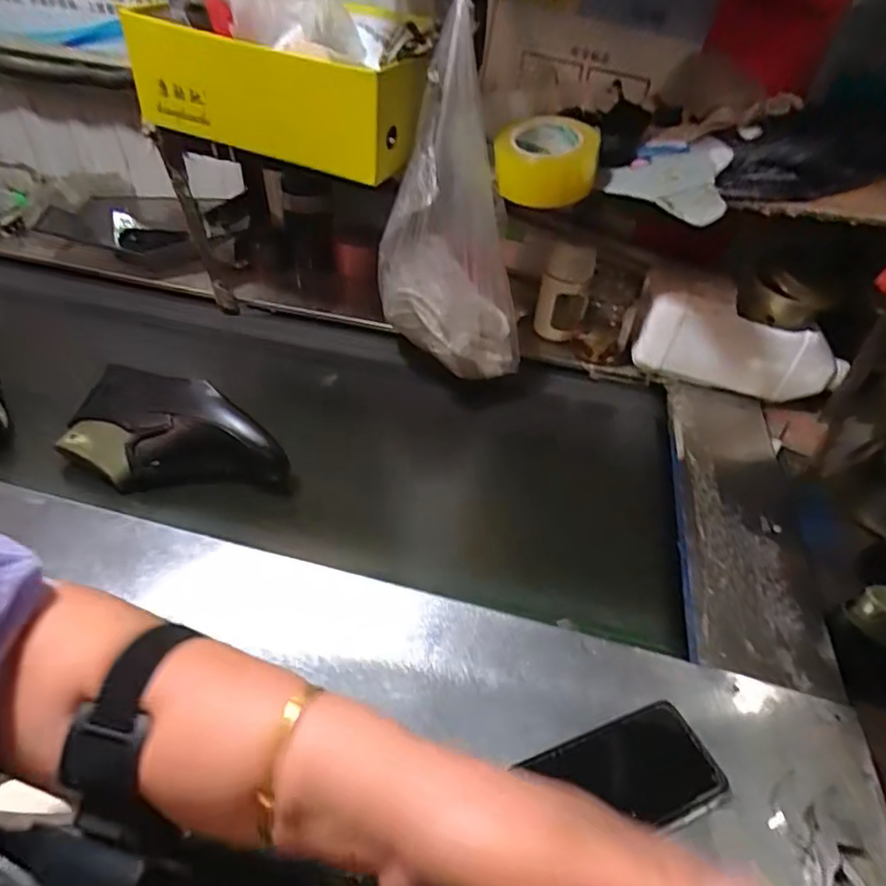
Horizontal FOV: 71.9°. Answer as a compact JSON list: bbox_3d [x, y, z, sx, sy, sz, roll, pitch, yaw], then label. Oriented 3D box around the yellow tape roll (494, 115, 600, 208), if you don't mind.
[{"bbox_3d":[0.126,-0.350,0.755,0.120,0.086,0.120,7,41,2],"label":"yellow tape roll"}]

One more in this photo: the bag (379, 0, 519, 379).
[{"bbox_3d":[0.015,-0.265,0.742,0.146,0.353,0.151,-18,46,-24],"label":"bag"}]

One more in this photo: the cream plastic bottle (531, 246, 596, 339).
[{"bbox_3d":[0.190,-0.237,0.958,0.076,0.148,0.079,11,42,7],"label":"cream plastic bottle"}]

